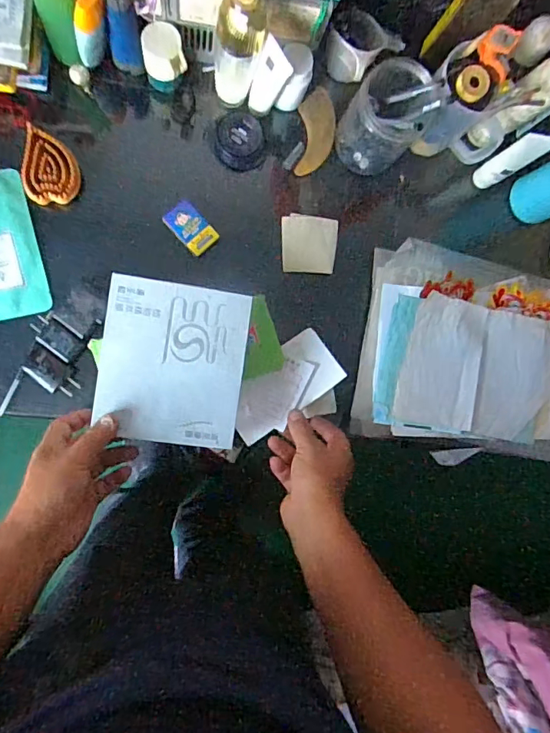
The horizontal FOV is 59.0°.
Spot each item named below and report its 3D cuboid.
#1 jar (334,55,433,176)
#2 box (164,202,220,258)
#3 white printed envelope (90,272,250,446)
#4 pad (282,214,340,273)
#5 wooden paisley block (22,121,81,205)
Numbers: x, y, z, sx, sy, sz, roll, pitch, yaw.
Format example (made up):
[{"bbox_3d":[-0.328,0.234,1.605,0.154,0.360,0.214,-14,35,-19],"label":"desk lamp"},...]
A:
[{"bbox_3d":[0.126,-0.285,0.560,0.085,0.095,0.082,0,90,-9],"label":"jar"},{"bbox_3d":[-0.100,-0.164,0.576,0.038,0.010,0.063,-43,96,-7],"label":"box"},{"bbox_3d":[-0.105,-0.003,0.503,0.143,0.007,0.162,8,89,-9],"label":"white printed envelope"},{"bbox_3d":[0.042,-0.152,0.604,0.067,0.011,0.068,3,89,-9],"label":"pad"},{"bbox_3d":[-0.248,-0.219,0.542,0.057,0.024,0.078,10,88,-9],"label":"wooden paisley block"}]

